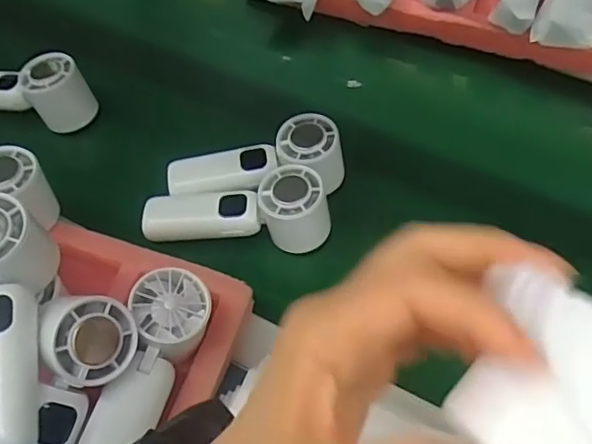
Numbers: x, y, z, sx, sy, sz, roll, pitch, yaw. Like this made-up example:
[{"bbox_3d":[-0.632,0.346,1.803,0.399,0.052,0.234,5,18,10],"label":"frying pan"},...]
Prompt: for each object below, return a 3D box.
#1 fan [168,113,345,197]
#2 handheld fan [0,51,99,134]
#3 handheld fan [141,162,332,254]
[{"bbox_3d":[-0.035,-0.052,0.511,0.153,0.052,0.055,-6,57,-2],"label":"fan"},{"bbox_3d":[-0.278,-0.131,0.564,0.155,0.056,0.061,14,59,10],"label":"handheld fan"},{"bbox_3d":[-0.046,-0.006,0.493,0.154,0.052,0.061,-4,56,14],"label":"handheld fan"}]

